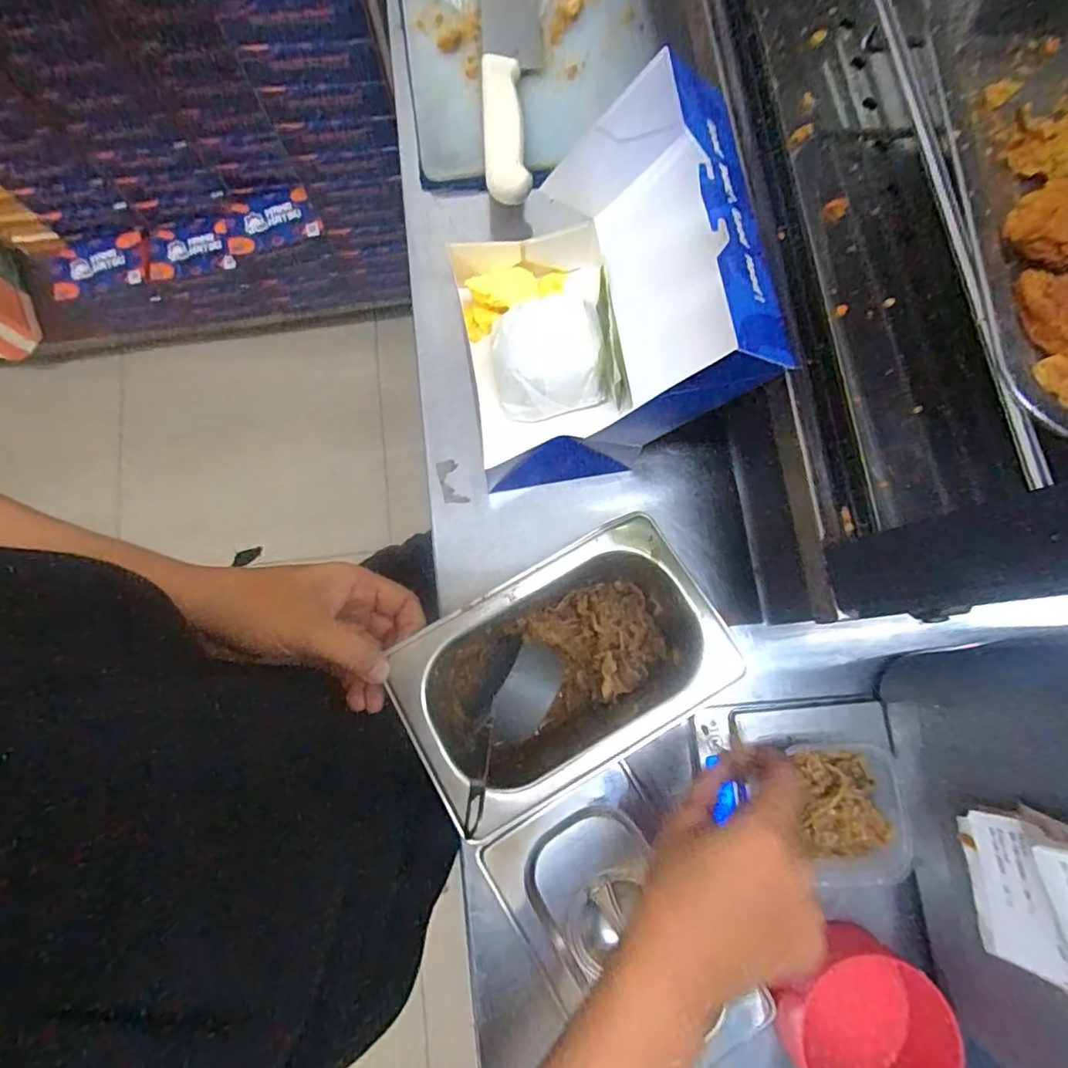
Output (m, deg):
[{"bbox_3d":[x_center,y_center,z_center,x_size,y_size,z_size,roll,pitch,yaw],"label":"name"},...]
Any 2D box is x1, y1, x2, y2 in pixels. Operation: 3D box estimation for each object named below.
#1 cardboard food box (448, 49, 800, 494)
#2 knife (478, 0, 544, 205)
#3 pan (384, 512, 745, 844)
[{"bbox_3d":[0.035,-0.143,0.379,0.164,0.160,0.184,-9,79,-2],"label":"cardboard food box"},{"bbox_3d":[-0.021,-0.422,0.481,0.050,0.033,0.342,-3,79,0],"label":"knife"},{"bbox_3d":[0.020,0.088,0.362,0.176,0.103,0.125,-29,80,-5],"label":"pan"}]

